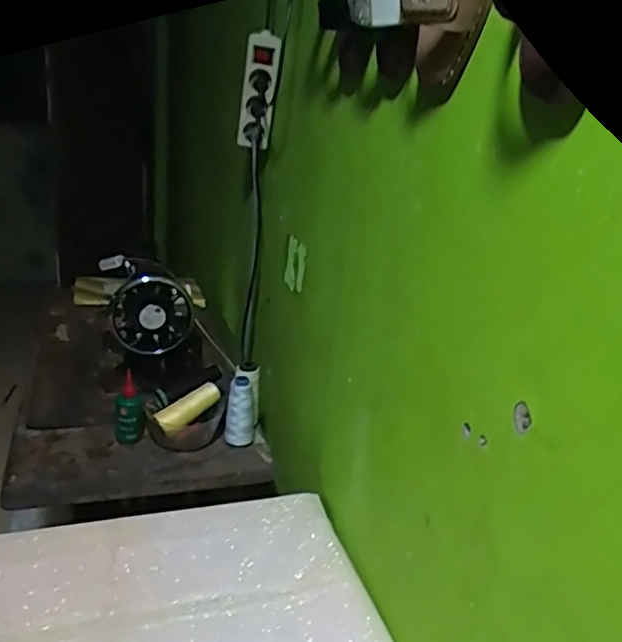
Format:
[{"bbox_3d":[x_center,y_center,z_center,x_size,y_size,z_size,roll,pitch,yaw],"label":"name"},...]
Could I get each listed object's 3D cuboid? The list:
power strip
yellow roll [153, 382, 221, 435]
[{"bbox_3d":[-0.086,-0.371,0.993,0.057,0.171,0.048,2,20,-8],"label":"power strip"},{"bbox_3d":[-0.197,0.140,0.988,0.107,0.034,0.028,-33,35,-21],"label":"yellow roll"}]

